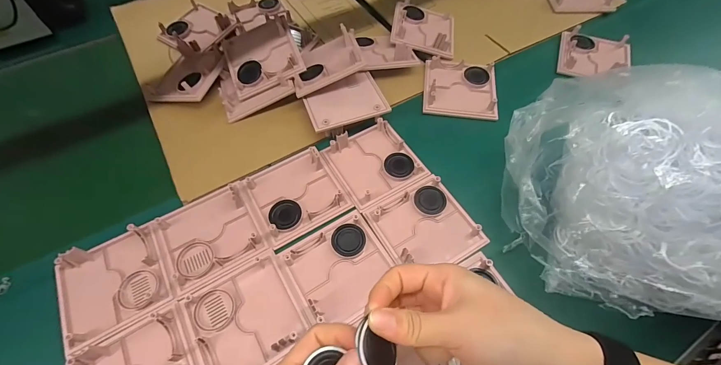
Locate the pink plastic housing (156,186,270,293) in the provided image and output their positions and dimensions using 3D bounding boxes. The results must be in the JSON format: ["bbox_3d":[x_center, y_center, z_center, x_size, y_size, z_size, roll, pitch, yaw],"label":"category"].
[{"bbox_3d":[-0.176,0.057,0.375,0.103,0.016,0.099,-27,62,-15],"label":"pink plastic housing"}]

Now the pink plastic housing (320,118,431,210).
[{"bbox_3d":[0.017,-0.031,0.424,0.105,0.020,0.107,-28,62,-15],"label":"pink plastic housing"}]

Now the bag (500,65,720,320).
[{"bbox_3d":[0.288,-0.001,0.315,0.245,0.162,0.241,11,59,7],"label":"bag"}]

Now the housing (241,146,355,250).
[{"bbox_3d":[-0.081,0.010,0.404,0.105,0.016,0.109,-28,62,-15],"label":"housing"}]

